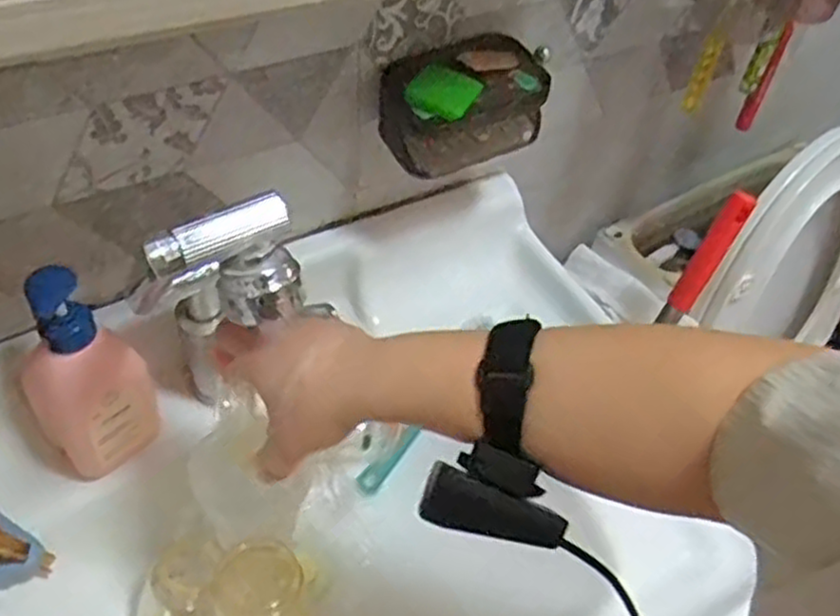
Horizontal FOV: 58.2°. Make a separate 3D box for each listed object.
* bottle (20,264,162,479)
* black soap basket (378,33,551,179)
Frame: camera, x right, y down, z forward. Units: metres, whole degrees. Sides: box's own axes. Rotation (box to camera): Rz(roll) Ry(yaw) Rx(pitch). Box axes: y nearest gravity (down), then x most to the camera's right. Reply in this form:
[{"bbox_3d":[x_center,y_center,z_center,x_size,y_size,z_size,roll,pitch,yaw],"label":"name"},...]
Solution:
[{"bbox_3d":[-0.250,0.051,0.562,0.085,0.186,0.053,-24,56,-23],"label":"bottle"},{"bbox_3d":[0.033,-0.170,0.637,0.133,0.076,0.072,-22,55,-22],"label":"black soap basket"}]

